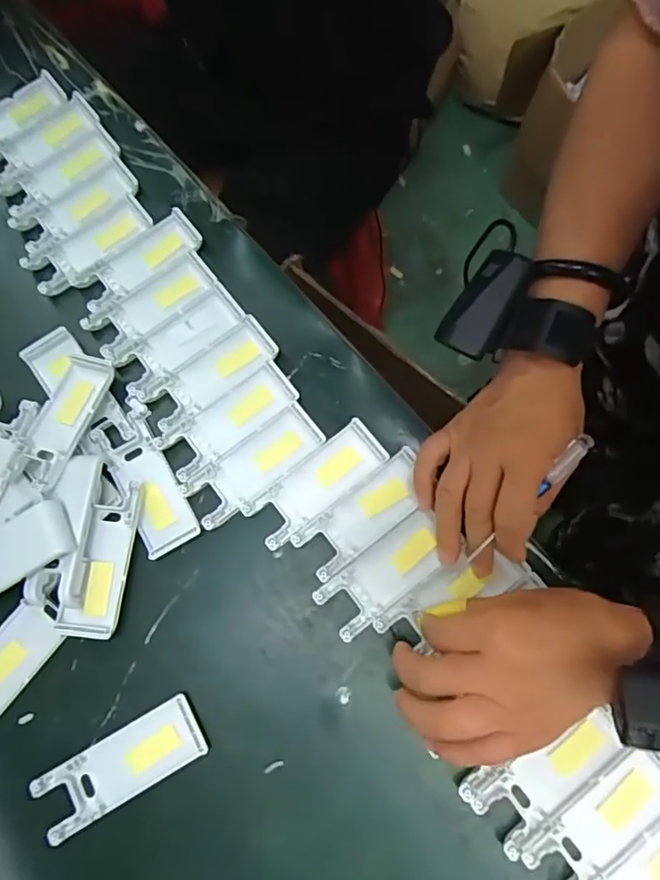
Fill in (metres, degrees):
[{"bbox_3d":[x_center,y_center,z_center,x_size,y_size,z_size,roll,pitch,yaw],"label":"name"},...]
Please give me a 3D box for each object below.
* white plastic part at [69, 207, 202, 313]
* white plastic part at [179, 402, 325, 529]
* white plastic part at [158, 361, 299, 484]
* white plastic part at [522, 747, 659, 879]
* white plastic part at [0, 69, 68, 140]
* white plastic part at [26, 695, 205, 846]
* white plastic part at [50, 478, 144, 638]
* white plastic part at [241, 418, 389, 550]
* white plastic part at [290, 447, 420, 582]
[{"bbox_3d":[-0.157,-0.147,0.454,0.104,0.008,0.044,-36,76,-8],"label":"white plastic part"},{"bbox_3d":[-0.056,0.017,0.407,0.103,0.011,0.037,-37,76,-8],"label":"white plastic part"},{"bbox_3d":[-0.075,-0.016,0.413,0.103,0.008,0.040,-37,76,-8],"label":"white plastic part"},{"bbox_3d":[0.165,0.230,0.337,0.102,0.007,0.040,-34,75,-7],"label":"white plastic part"},{"bbox_3d":[-0.284,-0.285,0.493,0.104,0.008,0.045,-38,76,-8],"label":"white plastic part"},{"bbox_3d":[-0.132,0.206,0.356,0.105,0.008,0.040,-29,72,-7],"label":"white plastic part"},{"bbox_3d":[-0.155,0.081,0.383,0.036,0.018,0.101,5,74,4],"label":"white plastic part"},{"bbox_3d":[-0.011,0.030,0.404,0.104,0.013,0.040,-38,76,-8],"label":"white plastic part"},{"bbox_3d":[0.024,0.052,0.393,0.101,0.011,0.041,-37,76,-8],"label":"white plastic part"}]

